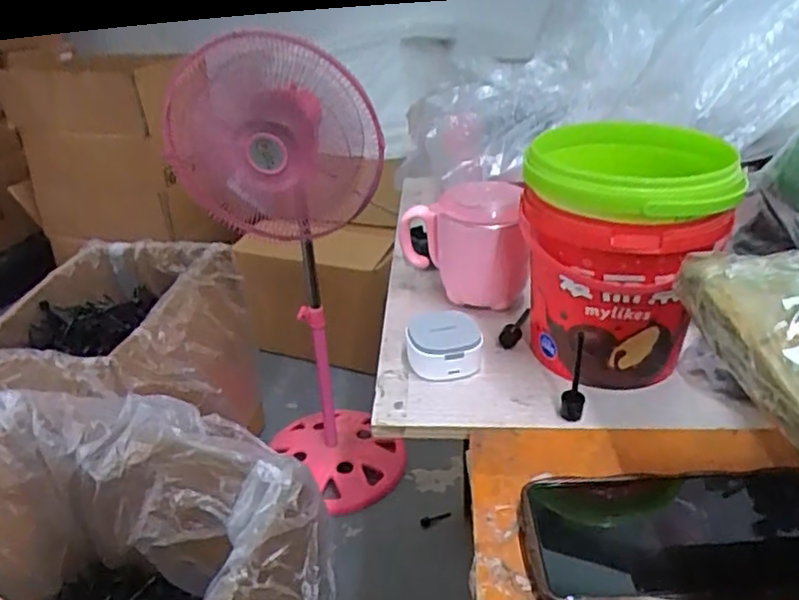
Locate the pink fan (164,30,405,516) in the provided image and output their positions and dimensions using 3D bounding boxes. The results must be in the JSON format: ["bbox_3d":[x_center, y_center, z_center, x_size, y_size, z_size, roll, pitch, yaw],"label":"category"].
[{"bbox_3d":[-0.186,-0.034,1.232,0.330,0.855,0.359,-5,30,-5],"label":"pink fan"}]

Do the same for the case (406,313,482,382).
[{"bbox_3d":[0.033,0.032,0.484,0.054,0.032,0.051,-2,30,1],"label":"case"}]

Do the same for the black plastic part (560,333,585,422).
[{"bbox_3d":[0.112,0.049,0.420,0.014,0.061,0.013,6,31,14],"label":"black plastic part"}]

